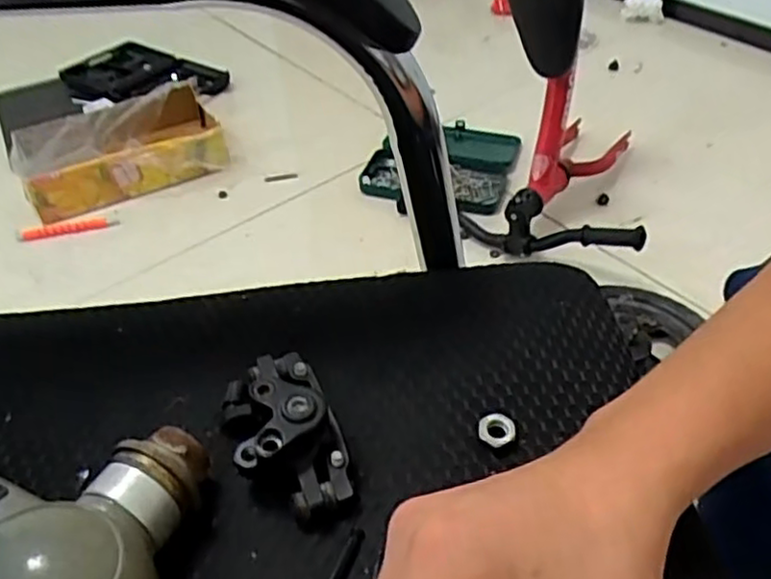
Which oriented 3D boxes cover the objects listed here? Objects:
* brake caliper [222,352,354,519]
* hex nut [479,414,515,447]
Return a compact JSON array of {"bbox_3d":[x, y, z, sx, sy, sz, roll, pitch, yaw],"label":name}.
[{"bbox_3d":[-0.046,0.060,0.314,0.044,0.030,0.080,-18,46,-14],"label":"brake caliper"},{"bbox_3d":[0.052,0.064,0.320,0.016,0.004,0.016,7,45,10],"label":"hex nut"}]

